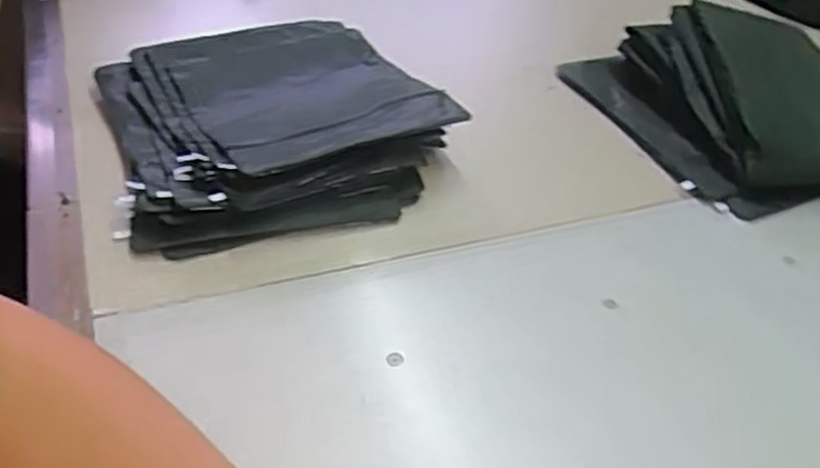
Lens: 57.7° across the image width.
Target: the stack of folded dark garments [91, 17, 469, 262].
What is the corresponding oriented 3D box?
[{"bbox_3d":[-0.159,-0.154,0.870,0.371,0.057,0.397,-9,43,-19],"label":"stack of folded dark garments"}]

